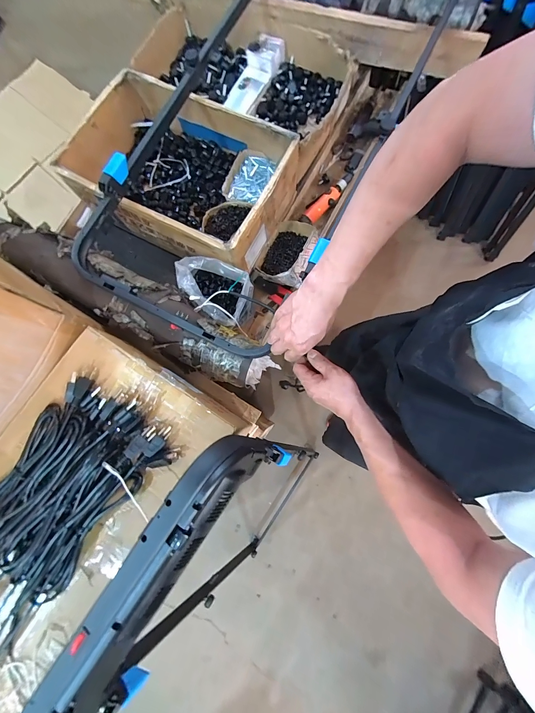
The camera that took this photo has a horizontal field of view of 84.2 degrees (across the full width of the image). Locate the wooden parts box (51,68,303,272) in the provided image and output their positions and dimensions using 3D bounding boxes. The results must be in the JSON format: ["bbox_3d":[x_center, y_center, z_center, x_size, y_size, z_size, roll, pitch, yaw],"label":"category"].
[{"bbox_3d":[-0.218,-0.484,0.793,0.530,0.161,0.373,28,81,9],"label":"wooden parts box"}]

